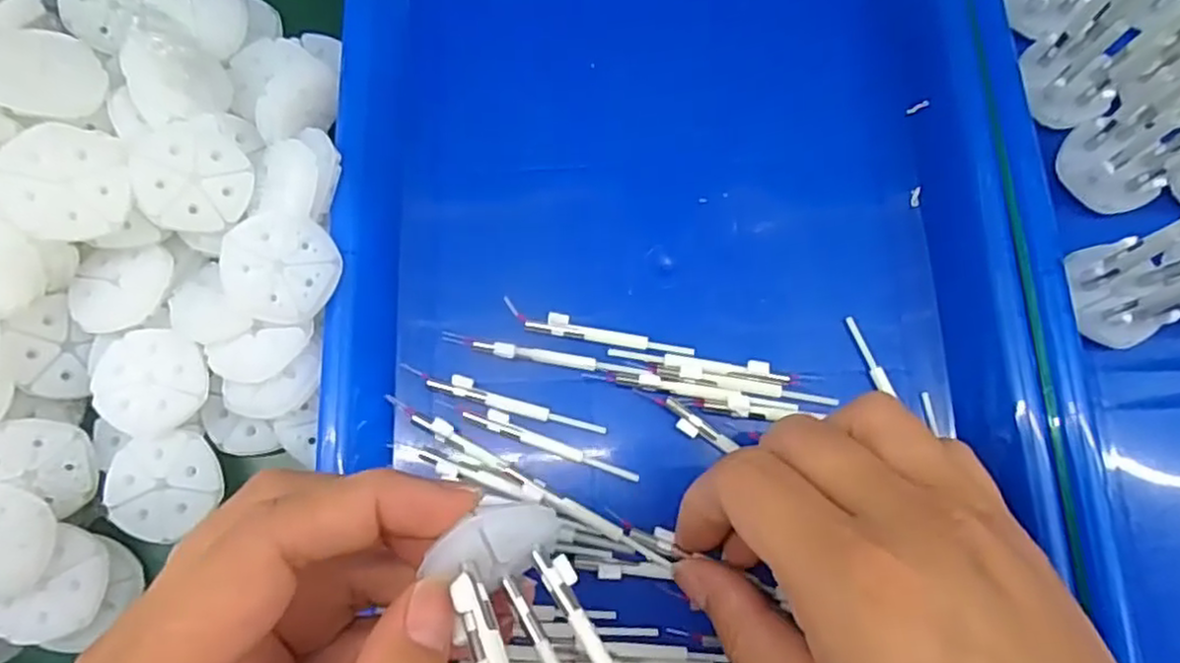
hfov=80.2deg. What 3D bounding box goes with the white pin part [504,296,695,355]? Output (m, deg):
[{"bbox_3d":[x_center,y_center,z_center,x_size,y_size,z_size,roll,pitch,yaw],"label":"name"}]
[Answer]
[{"bbox_3d":[0.002,0.001,0.267,0.073,0.004,0.010,16,76,4],"label":"white pin part"}]

